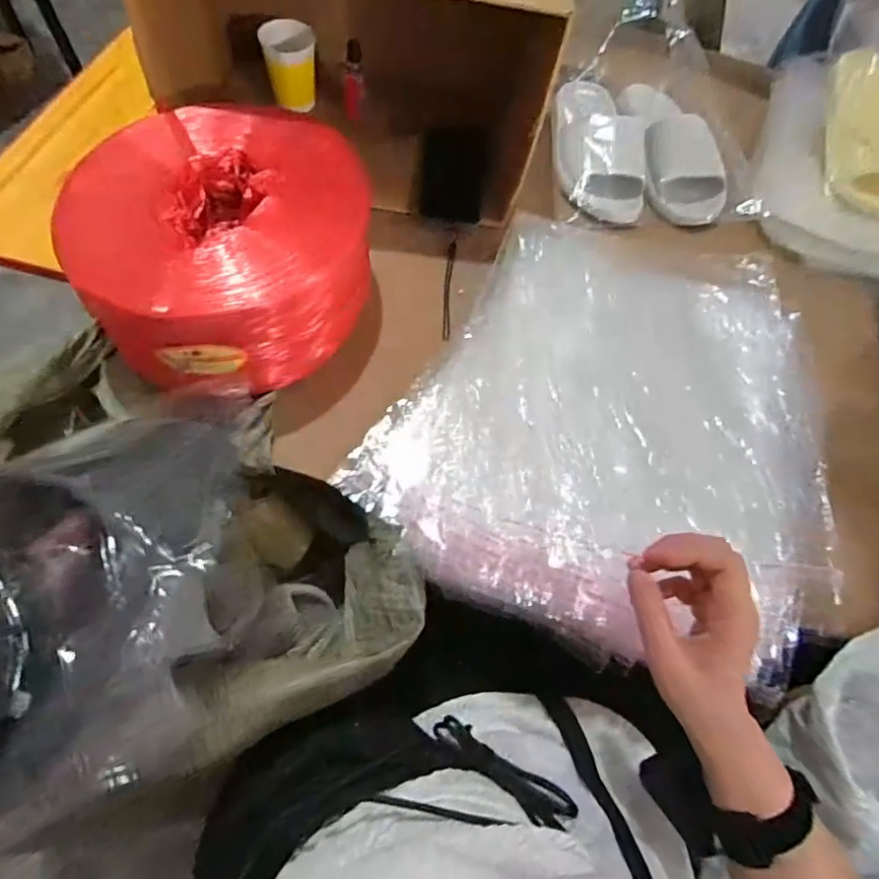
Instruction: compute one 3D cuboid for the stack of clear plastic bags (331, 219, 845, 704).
[{"bbox_3d":[0.189,-0.029,0.555,0.448,0.079,0.470,24,62,7],"label":"stack of clear plastic bags"}]

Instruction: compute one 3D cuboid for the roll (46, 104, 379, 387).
[{"bbox_3d":[-0.215,-0.181,0.549,0.248,0.149,0.228,2,62,-5],"label":"roll"}]

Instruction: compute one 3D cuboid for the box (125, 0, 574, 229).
[{"bbox_3d":[-0.090,-0.455,0.645,0.416,0.262,0.303,4,62,-4],"label":"box"}]

